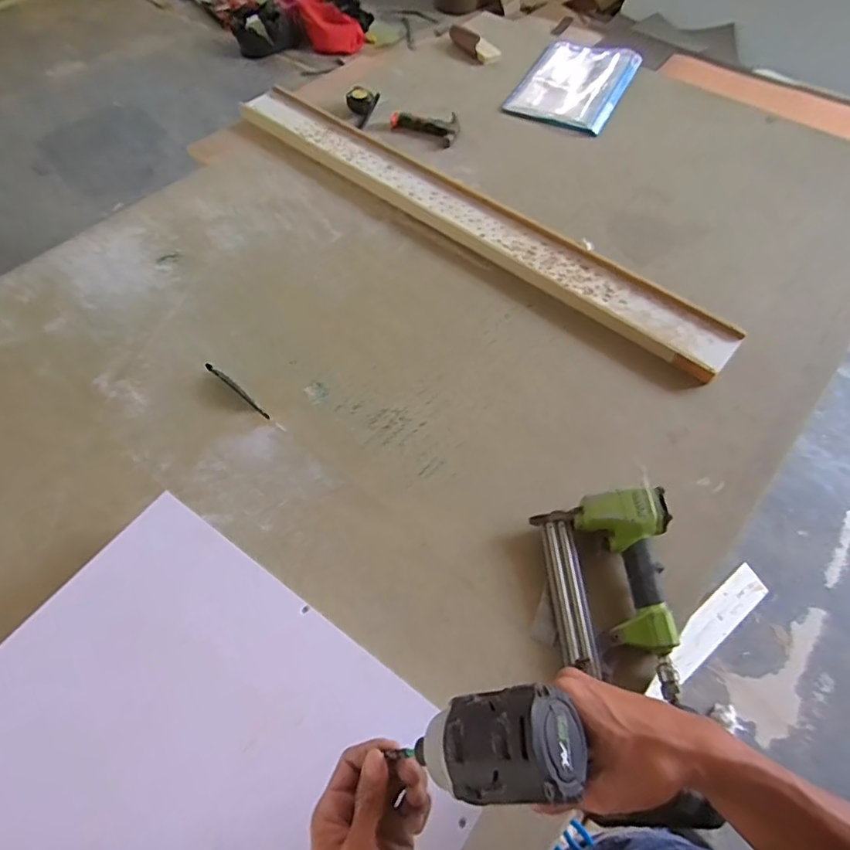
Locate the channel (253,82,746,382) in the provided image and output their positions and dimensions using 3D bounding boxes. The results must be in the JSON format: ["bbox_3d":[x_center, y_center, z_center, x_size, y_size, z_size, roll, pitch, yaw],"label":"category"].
[{"bbox_3d":[0.061,-0.421,1.052,1.123,0.035,0.133,36,65,18],"label":"channel"}]

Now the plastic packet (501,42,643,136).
[{"bbox_3d":[0.378,-0.863,1.346,0.247,0.027,0.372,25,62,13],"label":"plastic packet"}]

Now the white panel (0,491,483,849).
[{"bbox_3d":[-0.258,0.374,0.507,0.494,0.024,0.459,33,60,15],"label":"white panel"}]

